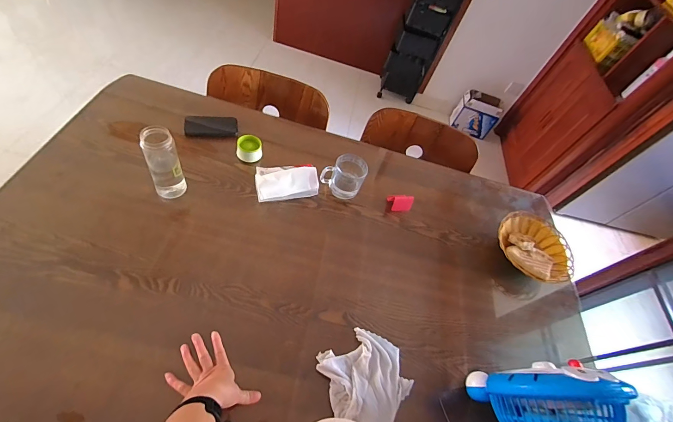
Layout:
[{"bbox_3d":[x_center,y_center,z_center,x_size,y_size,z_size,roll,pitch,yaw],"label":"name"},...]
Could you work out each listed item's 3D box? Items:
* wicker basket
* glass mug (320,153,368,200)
[{"bbox_3d":[0.564,0.111,0.917,0.212,0.070,0.207,25,57,13],"label":"wicker basket"},{"bbox_3d":[0.023,-0.098,0.897,0.106,0.103,0.079,21,57,10],"label":"glass mug"}]

